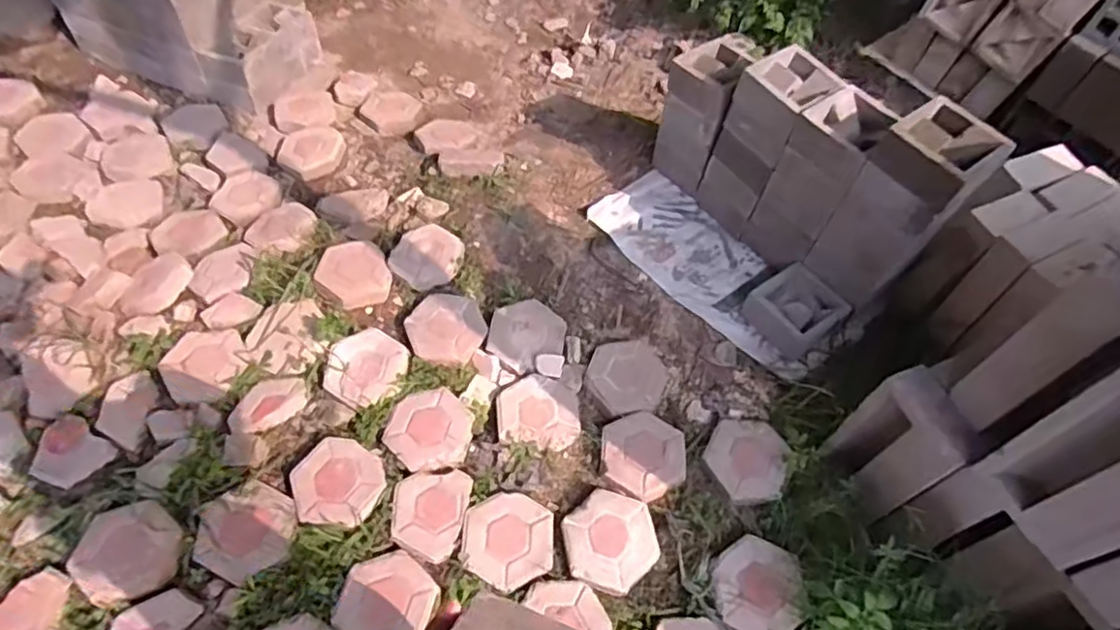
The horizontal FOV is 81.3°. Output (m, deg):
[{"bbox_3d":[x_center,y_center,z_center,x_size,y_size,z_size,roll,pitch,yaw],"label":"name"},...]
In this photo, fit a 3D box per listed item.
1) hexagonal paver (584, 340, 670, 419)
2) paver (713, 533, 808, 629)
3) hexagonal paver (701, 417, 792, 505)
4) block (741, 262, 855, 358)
[{"bbox_3d":[0.176,0.163,1.719,0.197,0.036,0.231,19,57,11],"label":"hexagonal paver"},{"bbox_3d":[0.429,0.583,1.406,0.182,0.034,0.214,-1,55,-2],"label":"paver"},{"bbox_3d":[0.451,0.342,1.574,0.184,0.045,0.216,19,57,11],"label":"hexagonal paver"},{"bbox_3d":[0.653,-0.020,1.813,0.193,0.088,0.216,-31,62,-22],"label":"block"}]

